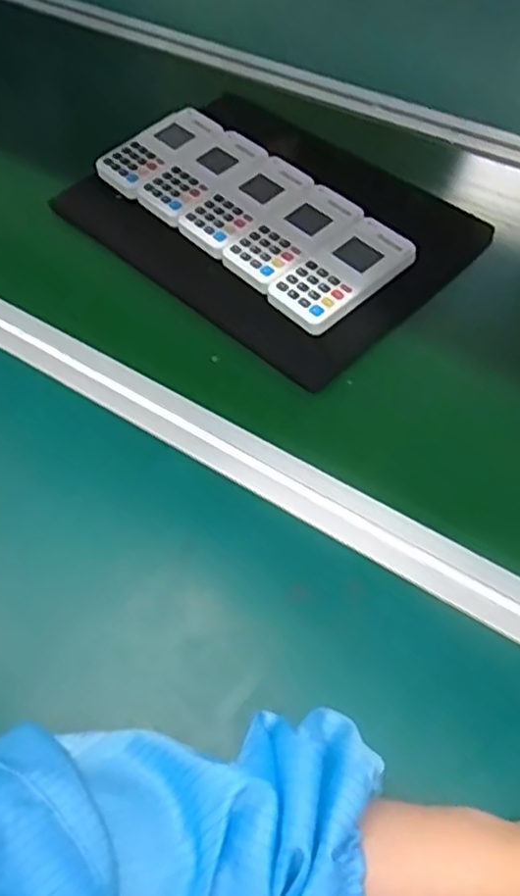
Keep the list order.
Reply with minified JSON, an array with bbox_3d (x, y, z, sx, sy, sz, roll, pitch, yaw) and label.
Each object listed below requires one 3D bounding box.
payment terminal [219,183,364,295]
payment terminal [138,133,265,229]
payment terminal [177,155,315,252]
[{"bbox_3d":[0.030,-0.185,0.607,0.118,0.021,0.062,-36,62,-20],"label":"payment terminal"},{"bbox_3d":[-0.054,-0.258,0.659,0.117,0.024,0.061,-35,61,-19],"label":"payment terminal"},{"bbox_3d":[-0.011,-0.223,0.633,0.118,0.018,0.062,-34,61,-19],"label":"payment terminal"}]

